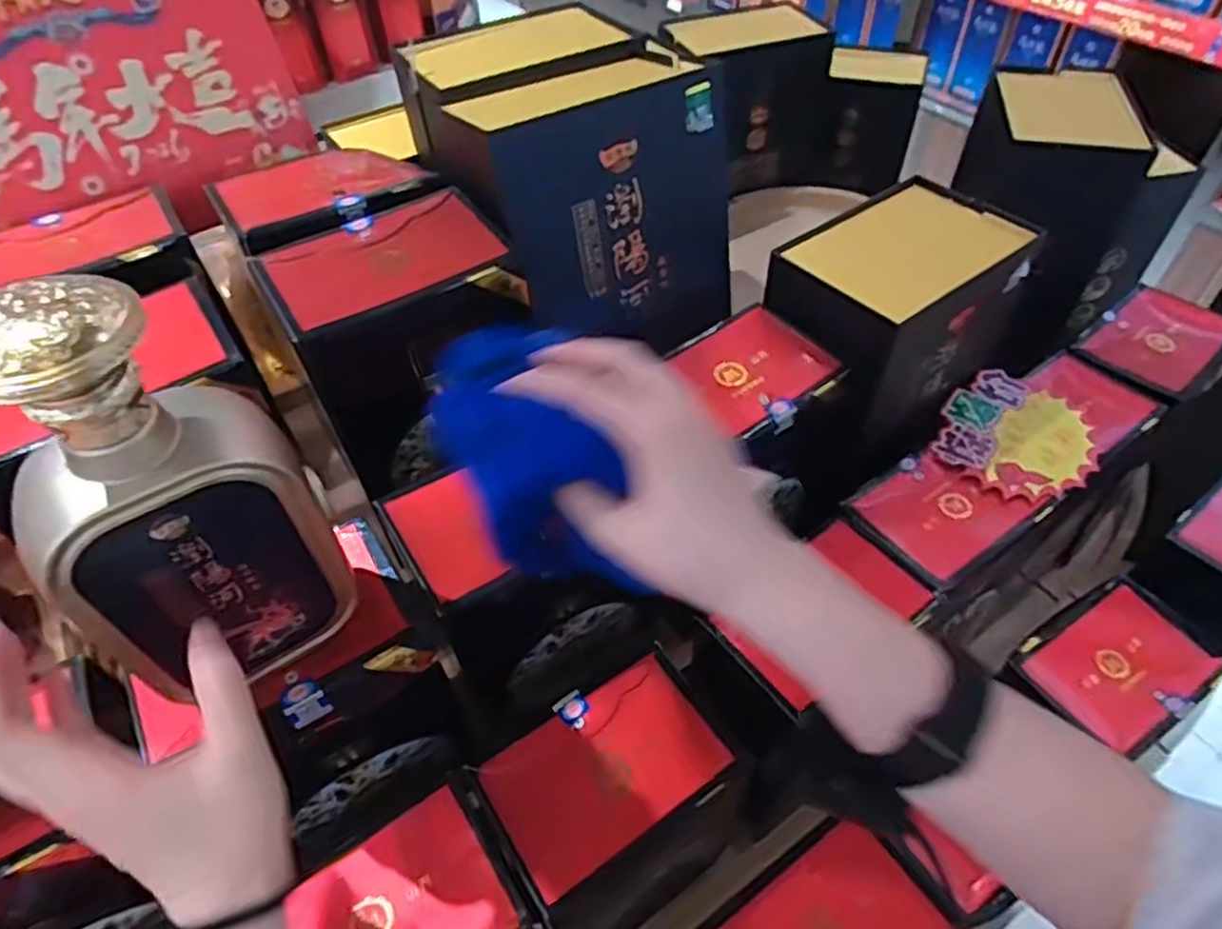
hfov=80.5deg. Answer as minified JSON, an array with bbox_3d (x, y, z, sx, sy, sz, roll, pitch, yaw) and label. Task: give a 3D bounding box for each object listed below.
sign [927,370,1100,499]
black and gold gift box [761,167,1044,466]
[{"bbox_3d":[0.344,-0.024,0.612,0.118,0.007,0.126,34,60,26],"label":"sign"},{"bbox_3d":[0.234,-0.122,0.612,0.194,0.143,0.153,-32,55,-22],"label":"black and gold gift box"}]

